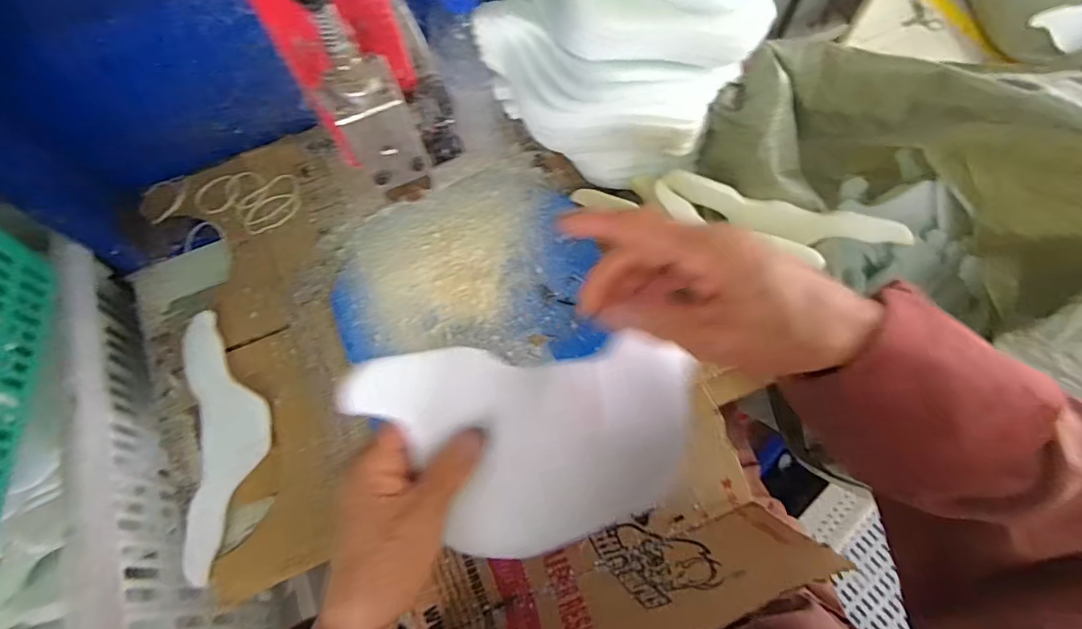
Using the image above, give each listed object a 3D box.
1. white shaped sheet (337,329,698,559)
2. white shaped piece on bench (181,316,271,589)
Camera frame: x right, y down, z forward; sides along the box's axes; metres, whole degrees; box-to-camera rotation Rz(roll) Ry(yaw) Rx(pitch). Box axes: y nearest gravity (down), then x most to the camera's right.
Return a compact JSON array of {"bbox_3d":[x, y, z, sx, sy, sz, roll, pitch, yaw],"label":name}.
[{"bbox_3d":[0.004,0.085,0.325,0.230,0.016,0.133,-4,94,-27],"label":"white shaped sheet"},{"bbox_3d":[-0.310,0.118,0.502,0.077,0.018,0.254,-11,71,-4],"label":"white shaped piece on bench"}]

